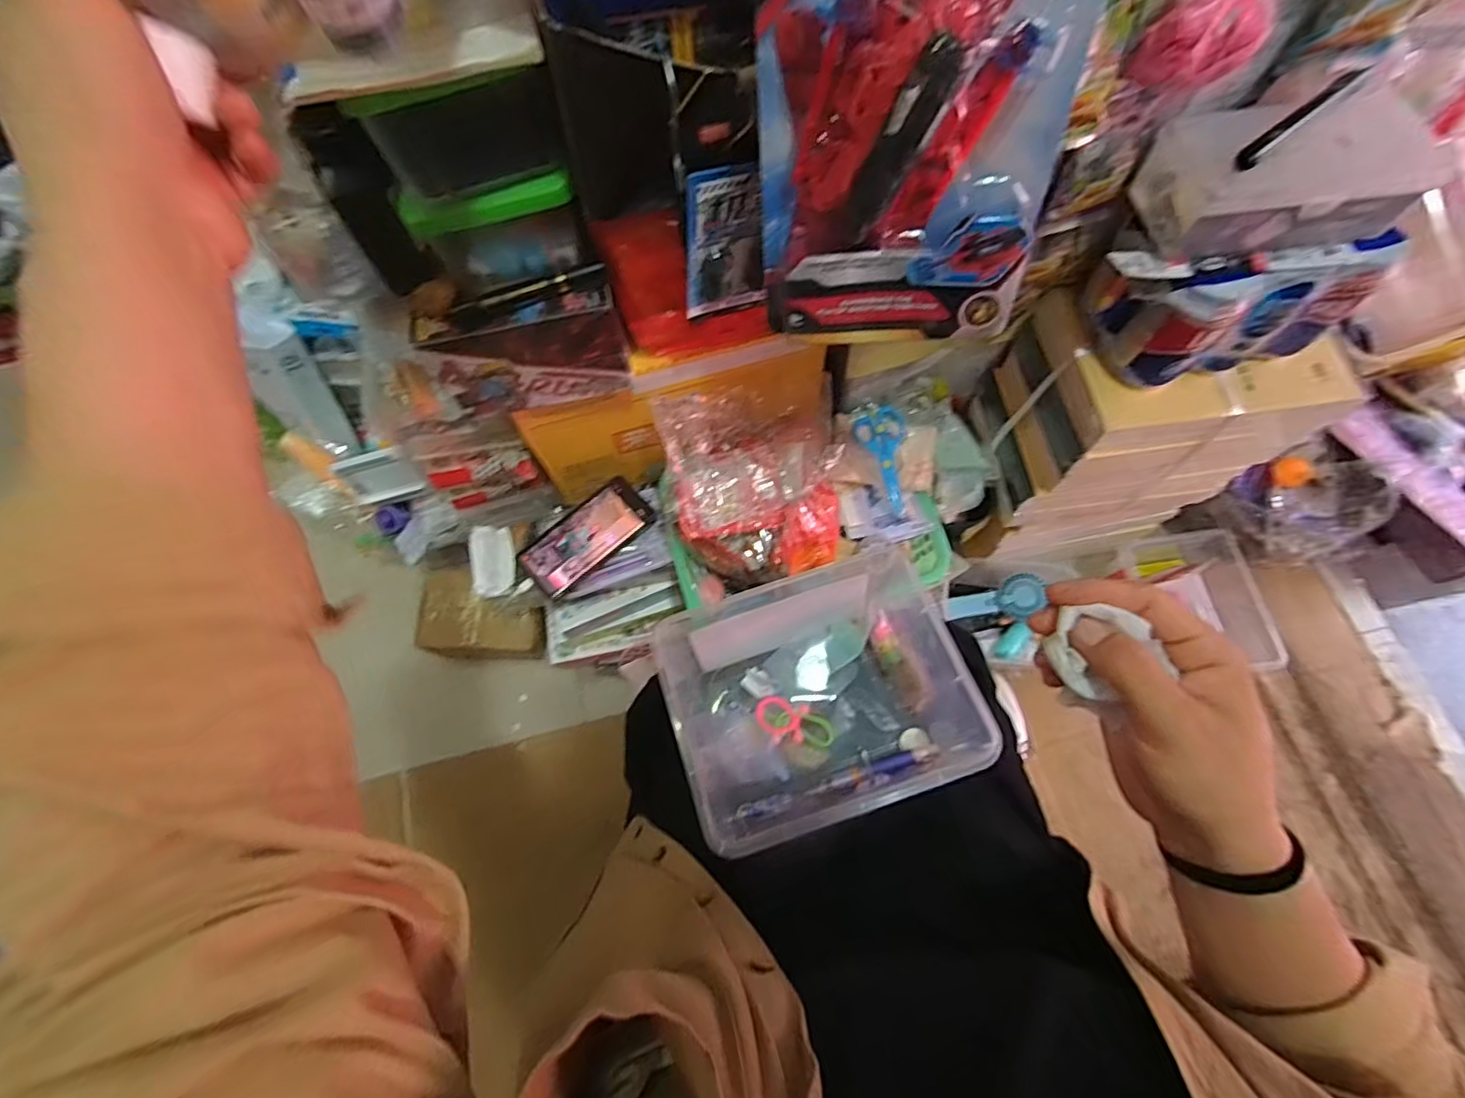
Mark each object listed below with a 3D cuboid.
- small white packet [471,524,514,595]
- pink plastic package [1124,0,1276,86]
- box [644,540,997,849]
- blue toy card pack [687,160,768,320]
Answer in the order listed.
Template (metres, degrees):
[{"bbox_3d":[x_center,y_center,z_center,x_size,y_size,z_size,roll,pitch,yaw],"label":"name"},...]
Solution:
[{"bbox_3d":[-0.300,0.016,0.767,0.046,0.021,0.096,2,61,-32],"label":"small white packet"},{"bbox_3d":[0.309,-0.334,0.402,0.075,0.051,0.020,-8,69,-1],"label":"pink plastic package"},{"bbox_3d":[0.056,0.105,0.438,0.190,0.108,0.163,-15,70,-3],"label":"box"},{"bbox_3d":[-0.007,-0.224,0.458,0.062,0.116,0.009,-15,70,-3],"label":"blue toy card pack"}]

